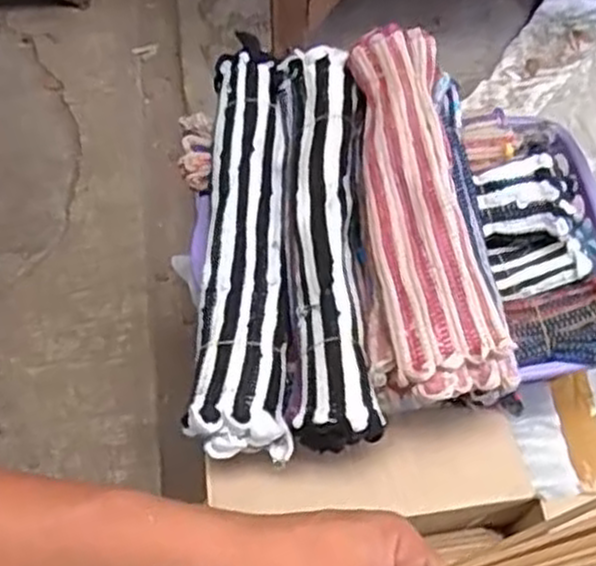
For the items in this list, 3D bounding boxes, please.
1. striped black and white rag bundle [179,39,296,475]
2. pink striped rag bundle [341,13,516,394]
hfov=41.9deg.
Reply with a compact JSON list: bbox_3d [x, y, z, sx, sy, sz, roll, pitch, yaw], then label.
[{"bbox_3d":[-0.058,-0.046,0.753,0.084,0.072,0.423,-3,61,-1],"label":"striped black and white rag bundle"},{"bbox_3d":[0.110,-0.073,0.717,0.110,0.087,0.360,-6,61,-3],"label":"pink striped rag bundle"}]

